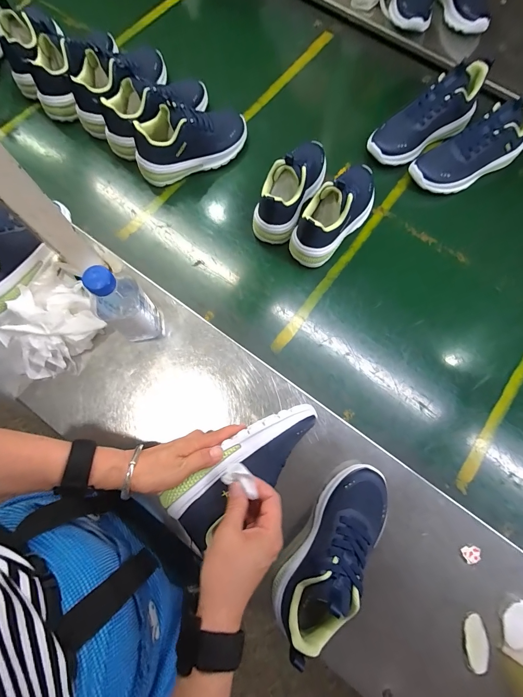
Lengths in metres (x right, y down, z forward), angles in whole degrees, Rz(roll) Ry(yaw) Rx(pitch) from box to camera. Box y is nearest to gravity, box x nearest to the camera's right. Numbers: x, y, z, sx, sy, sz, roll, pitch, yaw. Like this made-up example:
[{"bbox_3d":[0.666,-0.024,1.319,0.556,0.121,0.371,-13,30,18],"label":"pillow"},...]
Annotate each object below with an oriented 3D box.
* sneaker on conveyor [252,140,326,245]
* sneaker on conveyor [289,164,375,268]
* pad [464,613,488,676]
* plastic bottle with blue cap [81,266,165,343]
[{"bbox_3d":[0.065,-0.294,0.563,0.084,0.107,0.219,28,74,4],"label":"sneaker on conveyor"},{"bbox_3d":[0.138,-0.246,0.542,0.079,0.120,0.223,38,75,7],"label":"sneaker on conveyor"},{"bbox_3d":[0.276,0.379,0.409,0.026,0.005,0.060,1,76,0],"label":"pad"},{"bbox_3d":[-0.187,-0.058,0.435,0.060,0.164,0.057,0,76,0],"label":"plastic bottle with blue cap"}]

